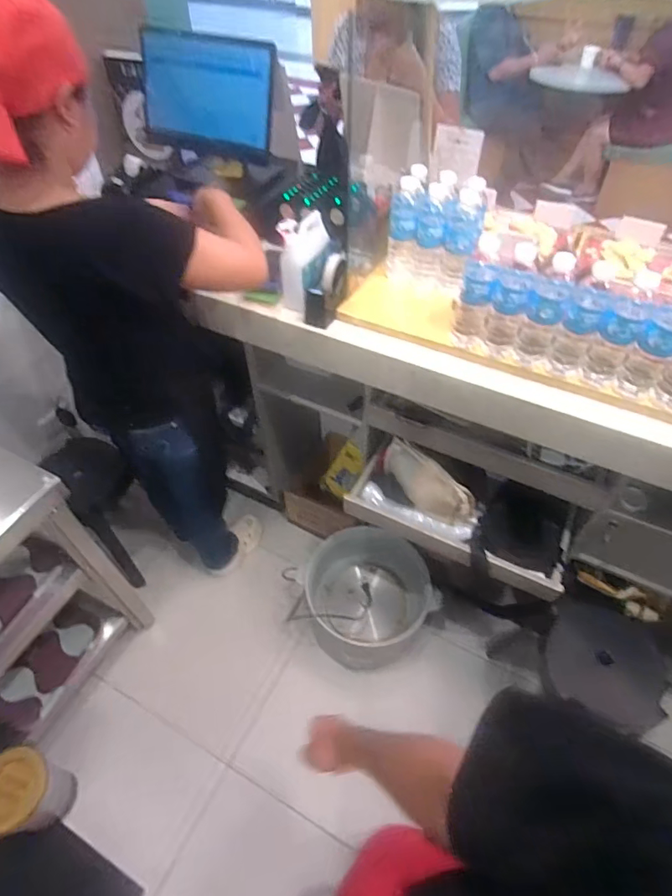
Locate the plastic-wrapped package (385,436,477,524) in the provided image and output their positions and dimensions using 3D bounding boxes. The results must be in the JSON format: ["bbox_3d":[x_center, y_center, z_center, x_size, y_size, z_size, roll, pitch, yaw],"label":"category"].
[{"bbox_3d":[0.222,0.087,1.187,0.254,0.121,0.076,36,59,28],"label":"plastic-wrapped package"}]

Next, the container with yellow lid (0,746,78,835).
[{"bbox_3d":[-0.750,0.844,1.179,0.132,0.235,0.151,10,50,10],"label":"container with yellow lid"}]

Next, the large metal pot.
[{"bbox_3d":[0.087,0.447,1.514,0.385,0.228,0.355,-1,49,1],"label":"large metal pot"}]

